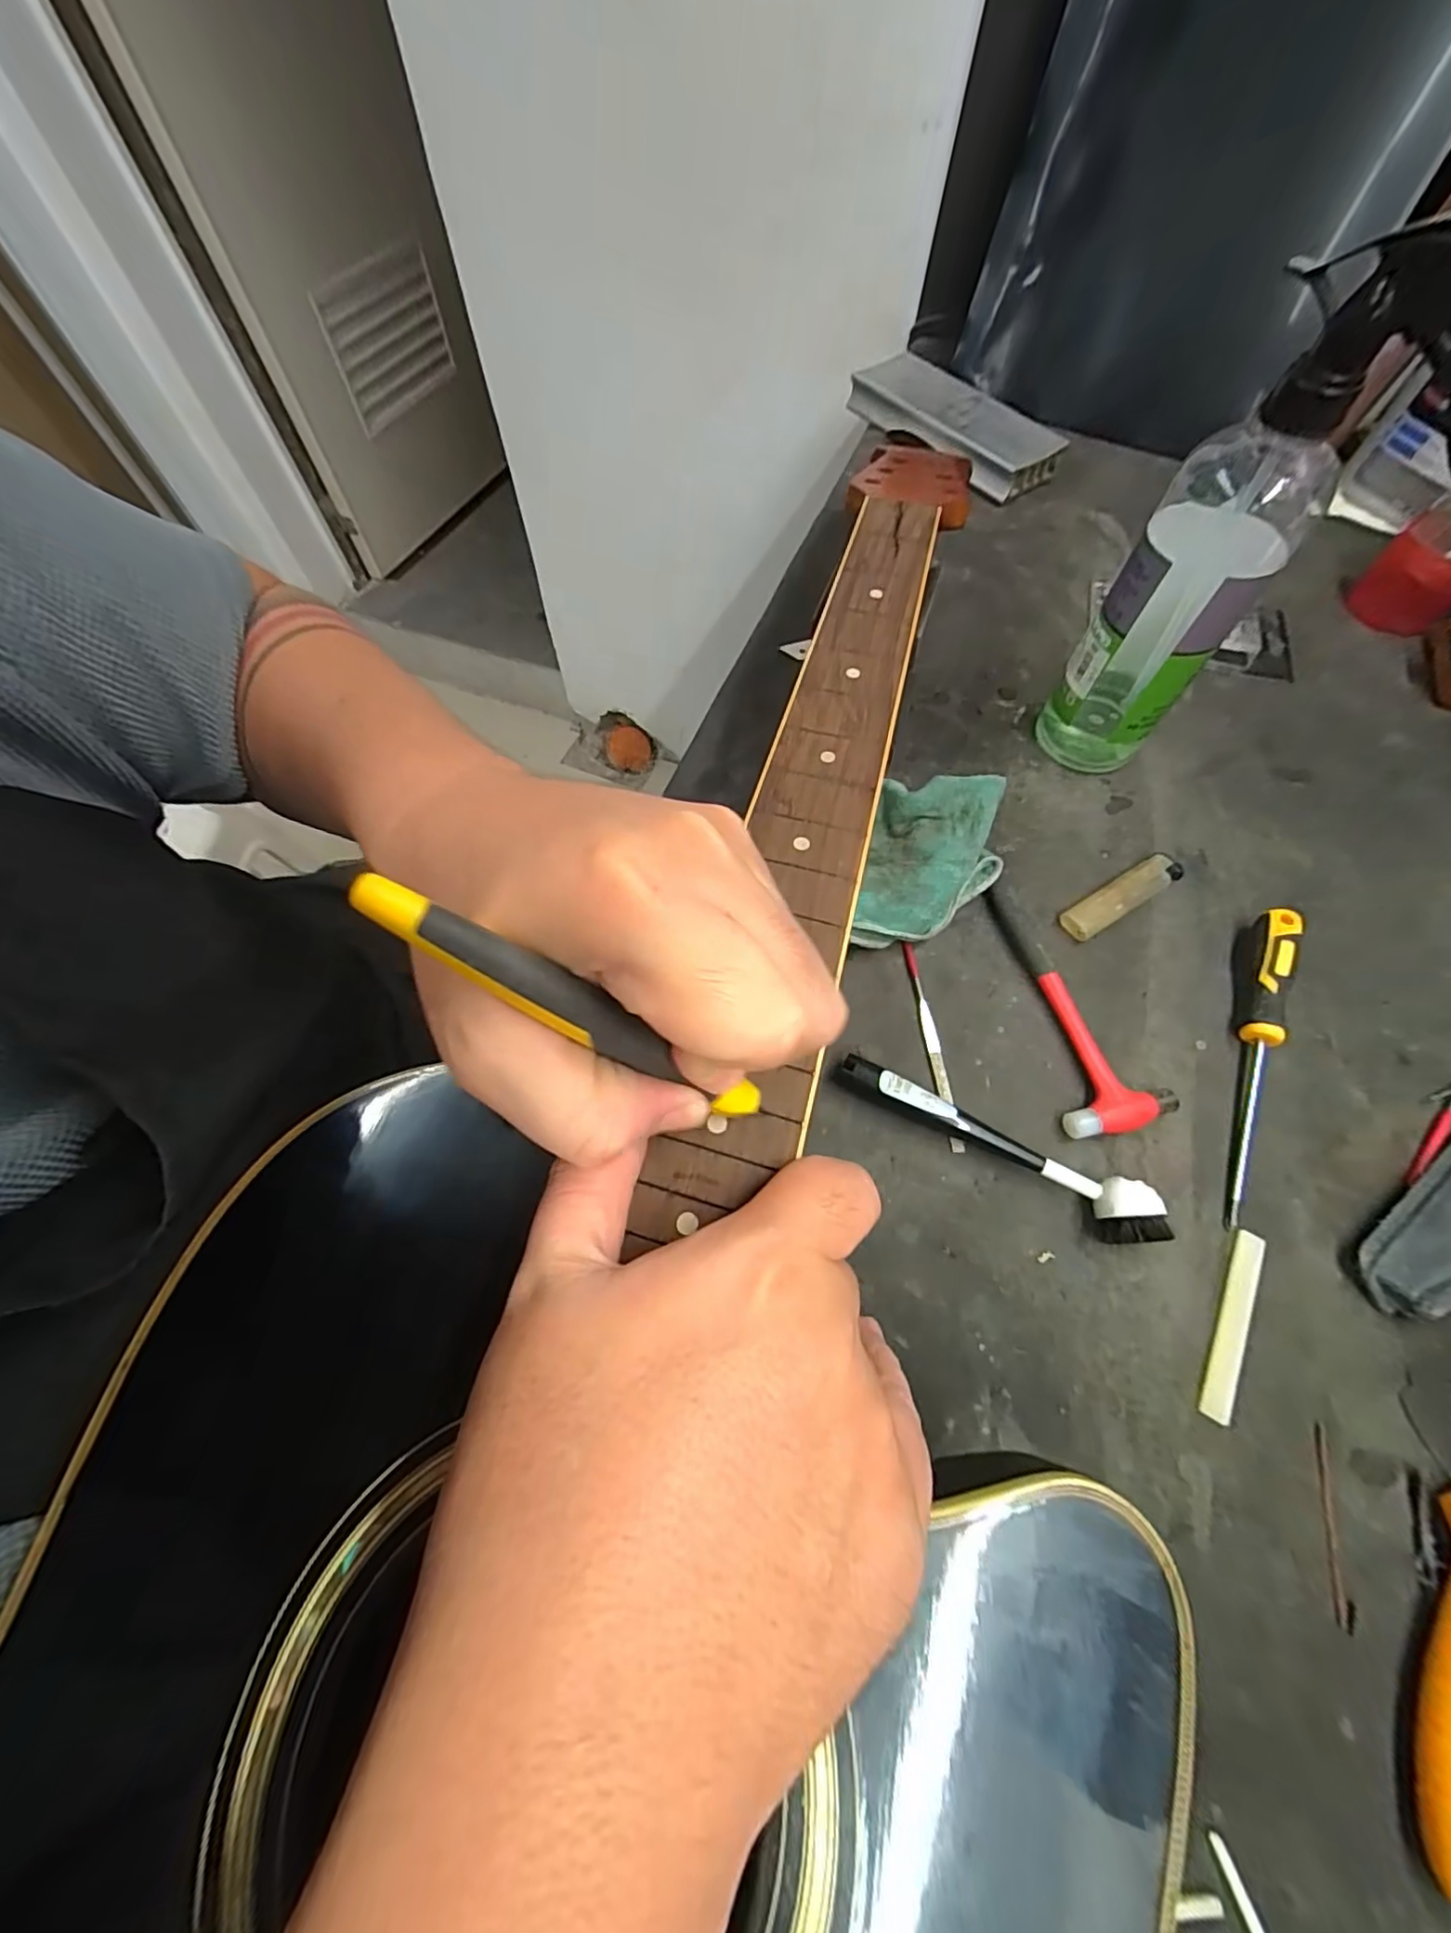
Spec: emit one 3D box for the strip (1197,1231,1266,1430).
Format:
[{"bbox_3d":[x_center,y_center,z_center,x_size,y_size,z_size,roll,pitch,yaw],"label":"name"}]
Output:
[{"bbox_3d":[0.221,0.154,0.265,0.012,0.004,0.080,28,67,13],"label":"strip"}]

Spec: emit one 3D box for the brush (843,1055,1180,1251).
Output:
[{"bbox_3d":[0.126,0.082,0.288,0.152,0.025,0.023,29,67,13],"label":"brush"}]

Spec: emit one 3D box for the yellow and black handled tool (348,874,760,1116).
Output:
[{"bbox_3d":[-0.031,0.014,0.150,0.007,0.118,0.010,-10,54,43],"label":"yellow and black handled tool"}]

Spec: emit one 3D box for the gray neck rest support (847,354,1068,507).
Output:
[{"bbox_3d":[0.202,-0.507,0.569,0.087,0.034,0.215,-29,68,-14],"label":"gray neck rest support"}]

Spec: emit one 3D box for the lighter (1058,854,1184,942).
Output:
[{"bbox_3d":[0.231,-0.041,0.356,0.081,0.012,0.020,-29,67,-14],"label":"lighter"}]

